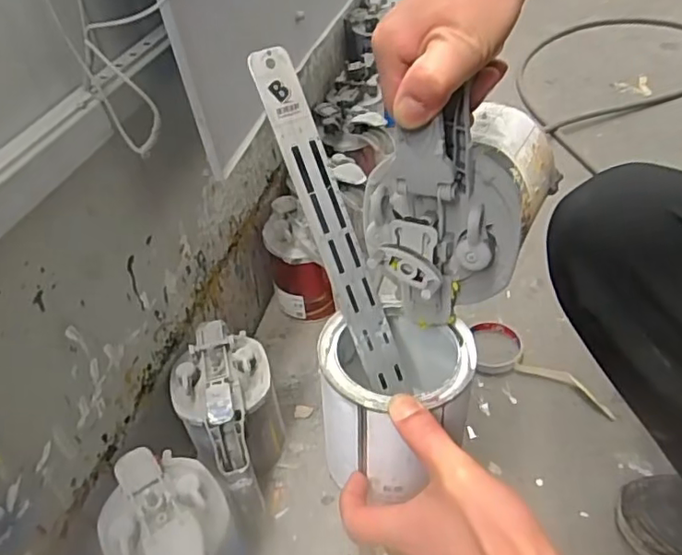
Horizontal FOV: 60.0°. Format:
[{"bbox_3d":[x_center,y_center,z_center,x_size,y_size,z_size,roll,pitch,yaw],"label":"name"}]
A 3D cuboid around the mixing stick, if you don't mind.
[{"bbox_3d":[-0.006,-0.036,0.429,0.034,0.258,0.007,-24,8,-19],"label":"mixing stick"}]

